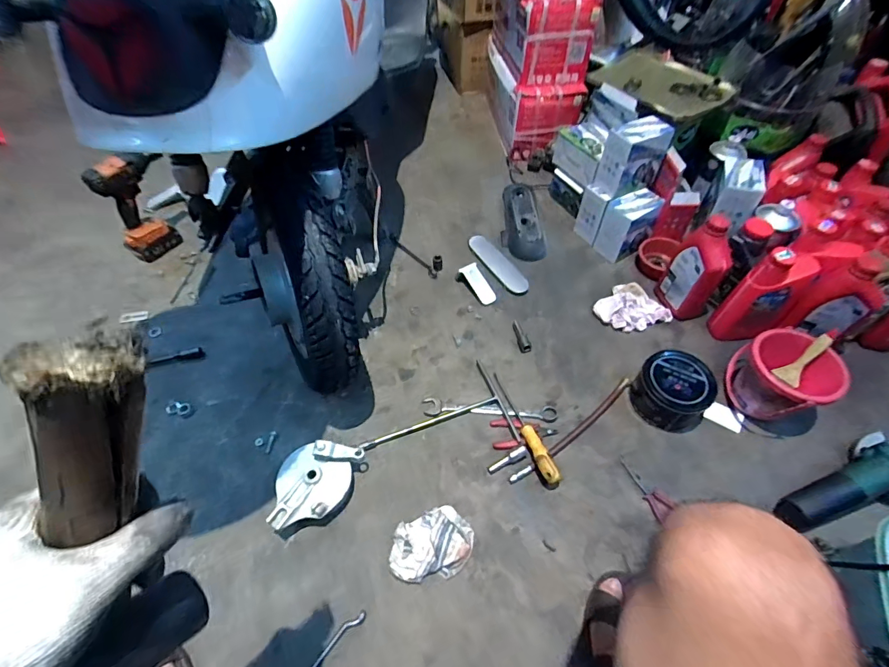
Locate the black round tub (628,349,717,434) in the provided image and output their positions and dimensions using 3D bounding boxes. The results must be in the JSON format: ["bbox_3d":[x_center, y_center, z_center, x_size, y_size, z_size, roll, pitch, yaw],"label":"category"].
[{"bbox_3d":[0.431,0.112,0.812,0.124,0.094,0.133,-28,57,-20],"label":"black round tub"}]

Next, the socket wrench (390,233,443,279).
[{"bbox_3d":[-0.071,-0.216,1.106,0.052,0.027,0.198,-32,58,-22],"label":"socket wrench"}]

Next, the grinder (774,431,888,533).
[{"bbox_3d":[0.695,0.245,0.706,0.274,0.087,0.105,-17,54,-12],"label":"grinder"}]

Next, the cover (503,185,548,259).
[{"bbox_3d":[0.216,-0.315,1.178,0.095,0.032,0.297,-1,52,0],"label":"cover"}]

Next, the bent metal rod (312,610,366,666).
[{"bbox_3d":[-0.176,0.462,0.601,0.019,0.008,0.157,38,61,26],"label":"bent metal rod"}]

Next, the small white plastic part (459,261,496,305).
[{"bbox_3d":[0.085,-0.119,1.025,0.051,0.016,0.113,-25,74,-18],"label":"small white plastic part"}]

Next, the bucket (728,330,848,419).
[{"bbox_3d":[0.629,0.086,0.798,0.127,0.141,0.152,-30,58,-21],"label":"bucket"}]

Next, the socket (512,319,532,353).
[{"bbox_3d":[0.170,0.009,0.939,0.024,0.016,0.086,-9,53,-6],"label":"socket"}]

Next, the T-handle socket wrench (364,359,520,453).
[{"bbox_3d":[-0.023,0.167,0.825,0.281,0.023,0.192,-16,54,-11],"label":"T-handle socket wrench"}]

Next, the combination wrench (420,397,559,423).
[{"bbox_3d":[0.088,0.152,0.833,0.261,0.018,0.041,5,52,4],"label":"combination wrench"}]

